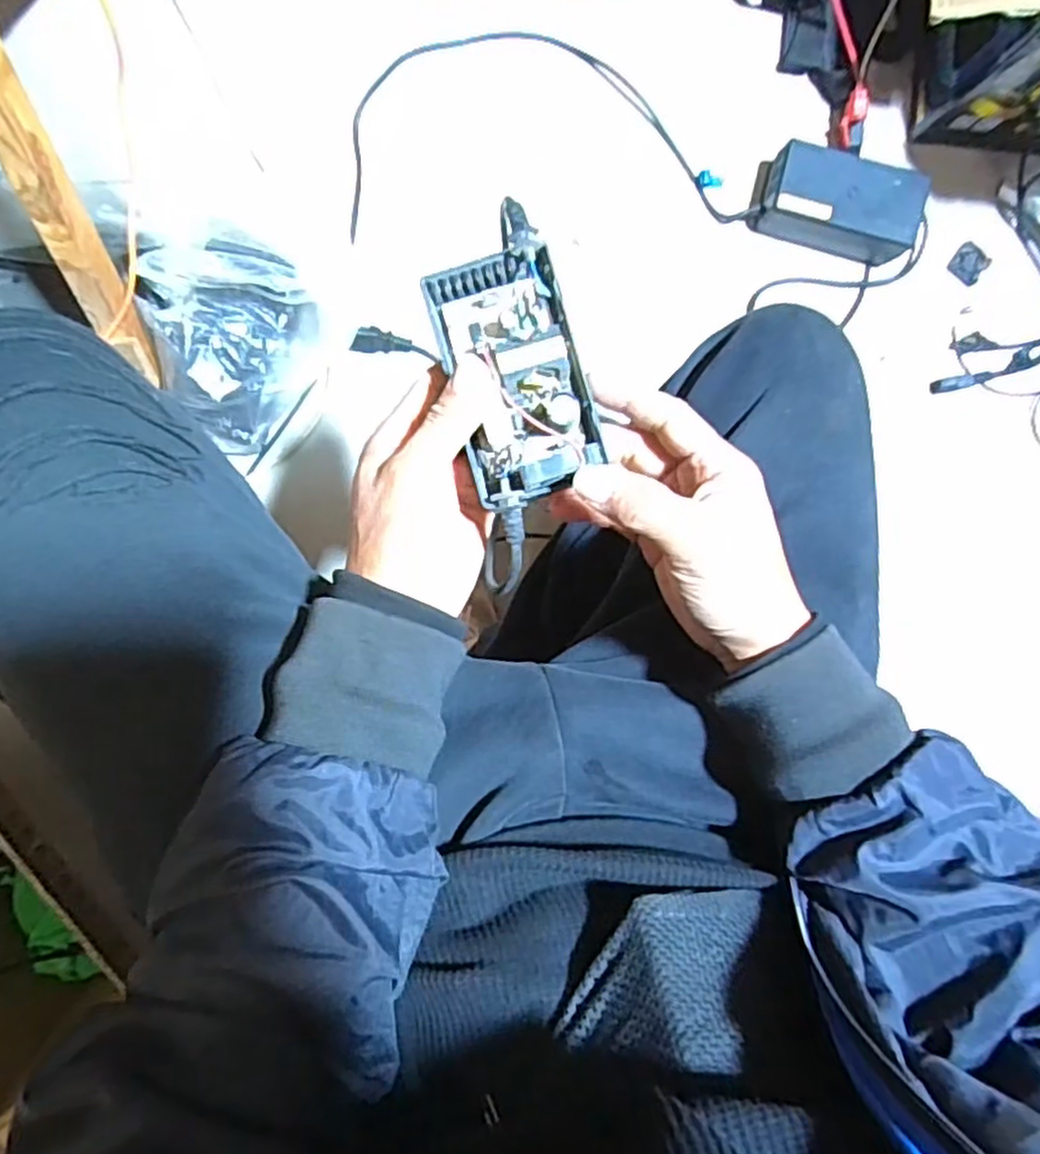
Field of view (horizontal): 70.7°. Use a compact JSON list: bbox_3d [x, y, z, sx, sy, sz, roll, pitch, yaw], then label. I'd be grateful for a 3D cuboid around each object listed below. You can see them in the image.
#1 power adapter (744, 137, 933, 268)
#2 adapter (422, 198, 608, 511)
[{"bbox_3d":[0.351,-0.408,0.807,0.176,0.065,0.080,14,93,-7],"label":"power adapter"},{"bbox_3d":[-0.002,-0.108,0.374,0.068,0.034,0.139,-12,84,-5],"label":"adapter"}]

